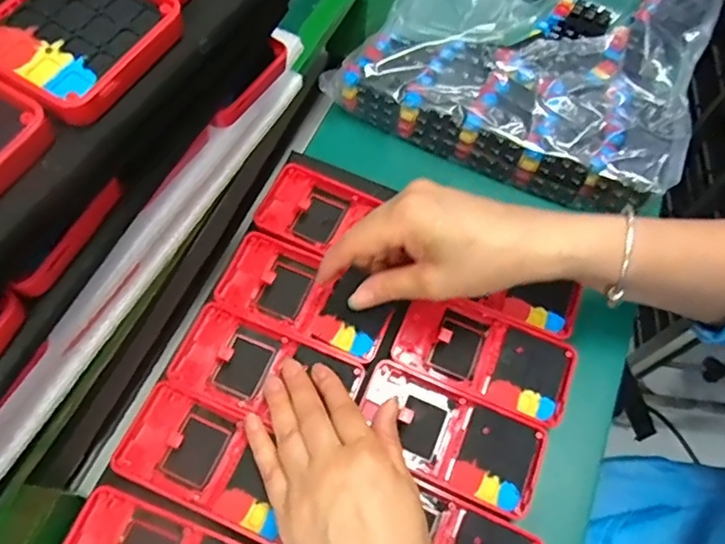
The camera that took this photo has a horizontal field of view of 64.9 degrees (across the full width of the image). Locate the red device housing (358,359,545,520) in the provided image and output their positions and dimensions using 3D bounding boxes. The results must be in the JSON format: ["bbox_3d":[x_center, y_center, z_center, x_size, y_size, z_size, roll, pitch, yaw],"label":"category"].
[{"bbox_3d":[0.056,0.108,0.378,0.119,0.023,0.065,22,62,9],"label":"red device housing"}]

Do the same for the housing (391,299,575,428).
[{"bbox_3d":[0.085,0.056,0.397,0.118,0.009,0.062,23,62,9],"label":"housing"}]

